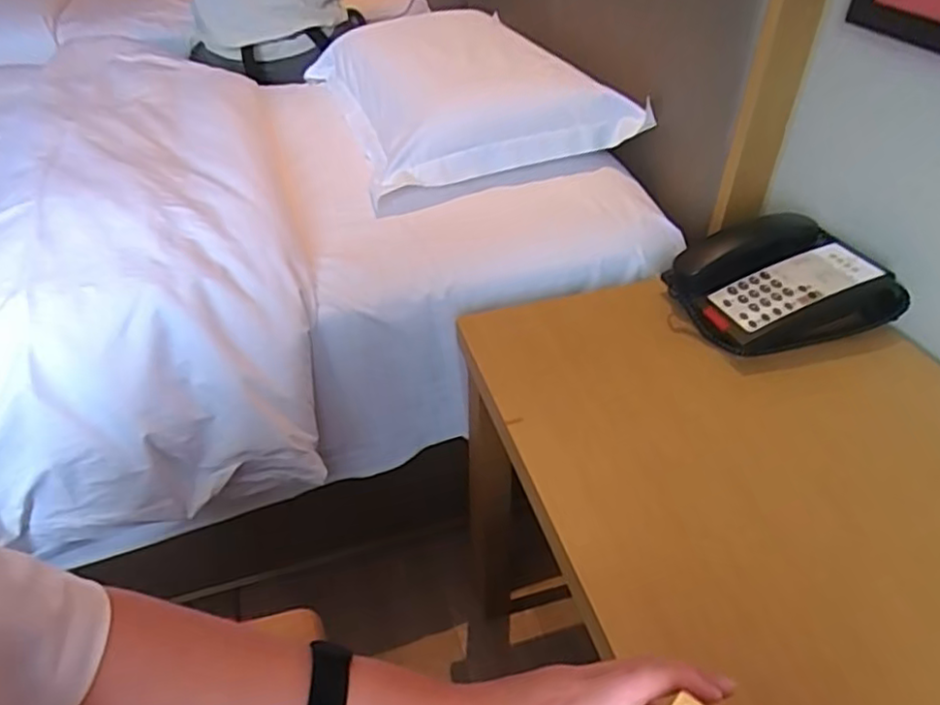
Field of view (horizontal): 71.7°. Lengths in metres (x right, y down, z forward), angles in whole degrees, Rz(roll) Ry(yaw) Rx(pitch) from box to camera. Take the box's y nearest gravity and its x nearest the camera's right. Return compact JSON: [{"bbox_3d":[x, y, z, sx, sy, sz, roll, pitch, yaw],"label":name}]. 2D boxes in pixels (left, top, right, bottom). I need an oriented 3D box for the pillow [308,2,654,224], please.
[{"bbox_3d":[-0.008,-0.435,1.078,0.416,0.150,0.441,-12,41,-13],"label":"pillow"}]

